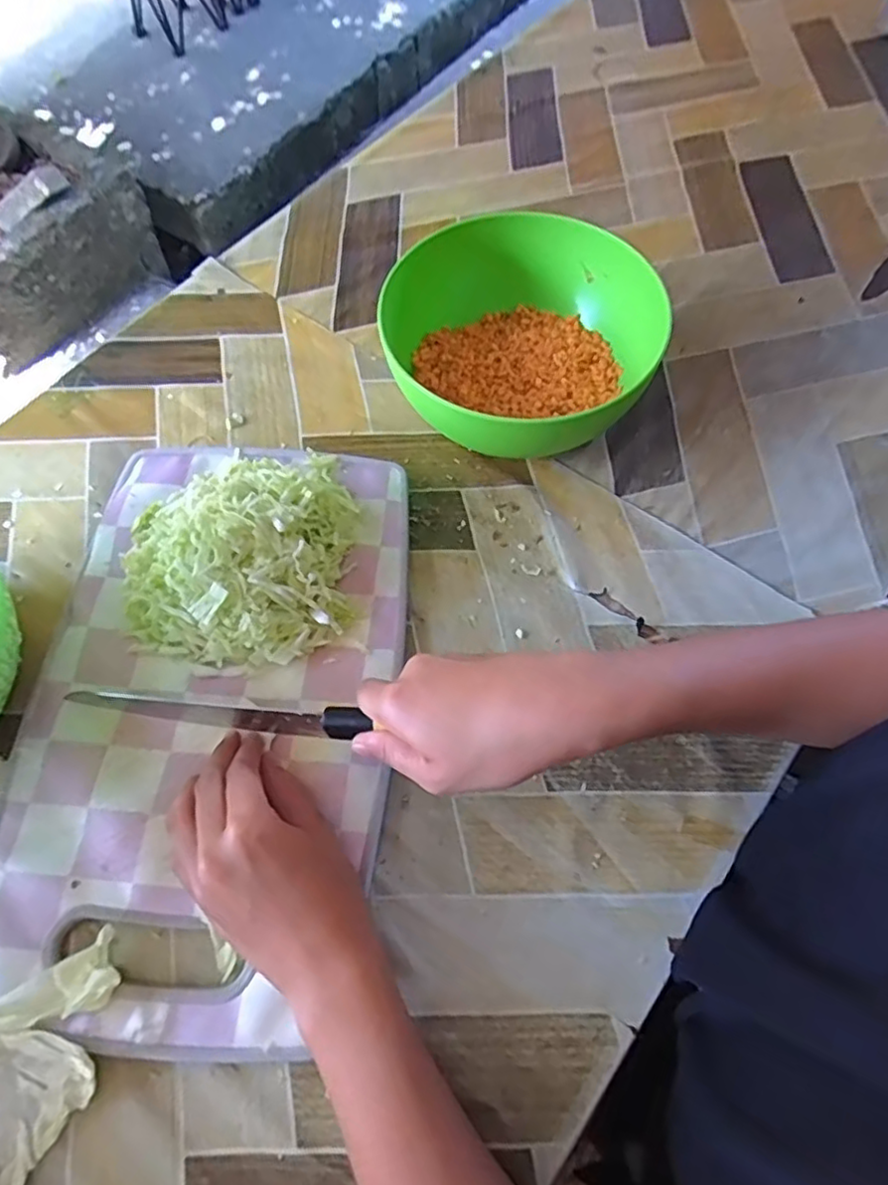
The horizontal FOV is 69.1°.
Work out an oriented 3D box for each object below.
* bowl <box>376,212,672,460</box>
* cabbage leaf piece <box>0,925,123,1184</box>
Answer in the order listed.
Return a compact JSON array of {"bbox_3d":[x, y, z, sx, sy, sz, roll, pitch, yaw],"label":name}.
[{"bbox_3d":[0.061,-0.160,0.454,0.154,0.089,0.181,25,68,13],"label":"bowl"},{"bbox_3d":[-0.203,0.231,0.308,0.109,0.028,0.078,-30,67,-12],"label":"cabbage leaf piece"}]

